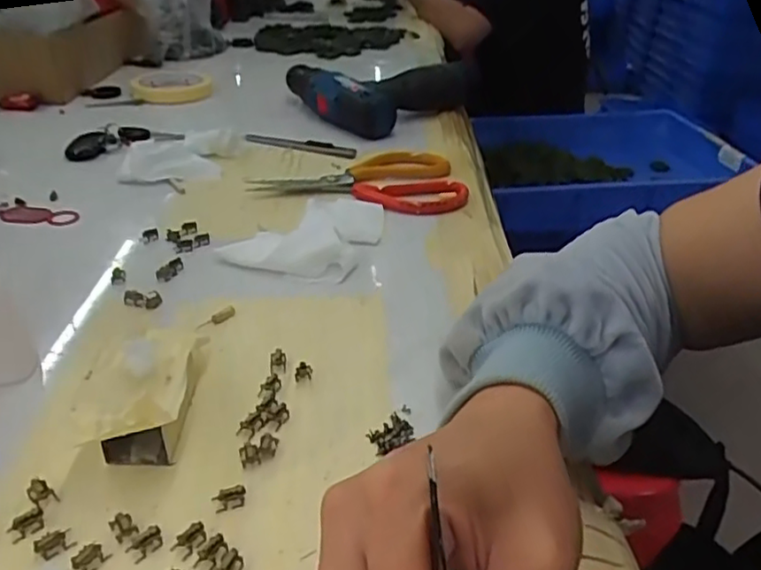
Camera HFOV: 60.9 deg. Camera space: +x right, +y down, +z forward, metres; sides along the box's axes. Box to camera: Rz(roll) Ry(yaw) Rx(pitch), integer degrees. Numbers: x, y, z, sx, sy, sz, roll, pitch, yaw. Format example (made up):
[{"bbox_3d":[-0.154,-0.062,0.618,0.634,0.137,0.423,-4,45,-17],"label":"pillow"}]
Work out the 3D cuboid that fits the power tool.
[{"bbox_3d":[-0.011,-0.241,0.783,0.161,0.048,0.229,24,38,31],"label":"power tool"}]

